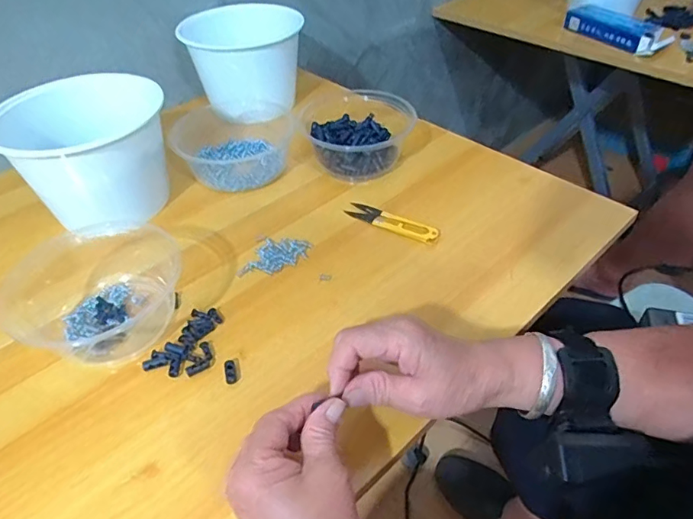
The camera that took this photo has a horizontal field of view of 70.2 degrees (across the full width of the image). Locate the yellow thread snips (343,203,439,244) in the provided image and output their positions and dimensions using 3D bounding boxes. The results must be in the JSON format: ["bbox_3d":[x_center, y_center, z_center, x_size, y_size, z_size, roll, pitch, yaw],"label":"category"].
[{"bbox_3d":[0.046,-0.038,0.508,0.101,0.015,0.023,25,49,26],"label":"yellow thread snips"}]

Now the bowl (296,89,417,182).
[{"bbox_3d":[0.013,-0.154,0.587,0.109,0.047,0.153,15,48,16],"label":"bowl"}]

